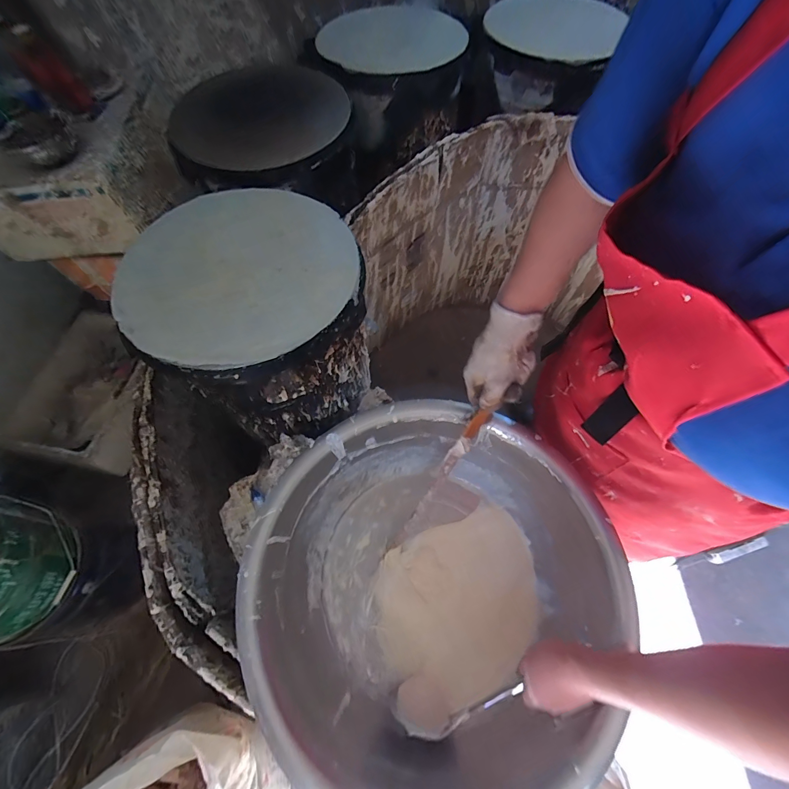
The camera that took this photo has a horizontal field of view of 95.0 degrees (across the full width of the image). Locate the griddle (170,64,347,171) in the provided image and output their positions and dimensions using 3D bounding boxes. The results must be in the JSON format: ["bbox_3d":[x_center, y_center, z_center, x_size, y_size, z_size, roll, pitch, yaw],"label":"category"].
[{"bbox_3d":[-0.315,-0.620,0.804,0.316,0.063,0.378,31,69,4],"label":"griddle"}]

